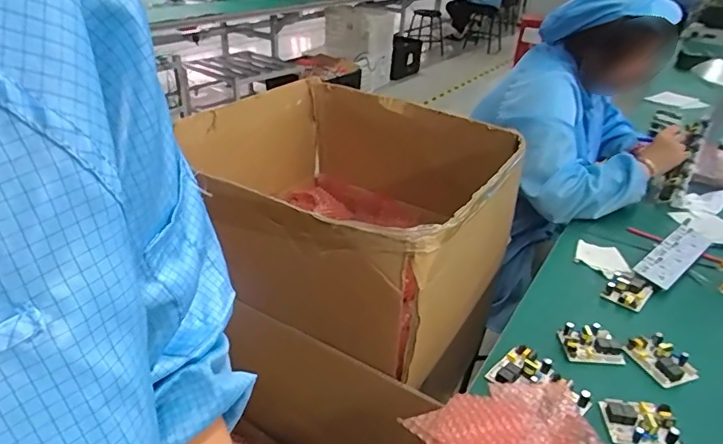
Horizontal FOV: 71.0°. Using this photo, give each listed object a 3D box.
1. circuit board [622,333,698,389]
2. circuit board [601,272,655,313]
[{"bbox_3d":[0.430,0.199,0.735,0.065,0.027,0.083,-8,33,-19],"label":"circuit board"},{"bbox_3d":[0.458,0.117,0.869,0.067,0.024,0.062,-23,40,-37],"label":"circuit board"}]

